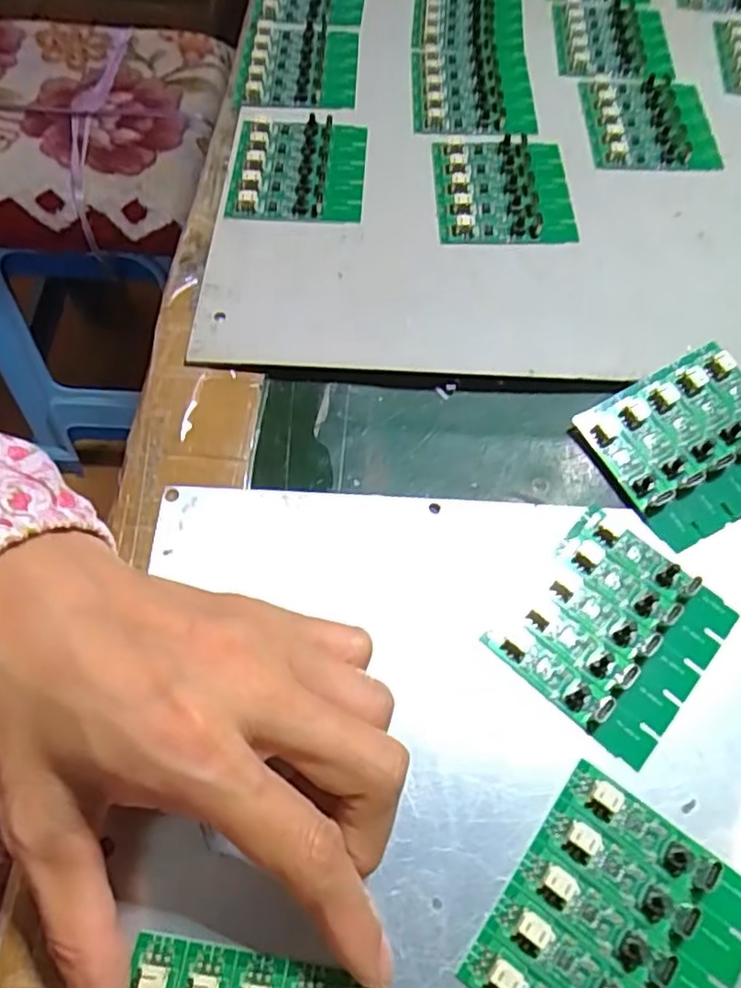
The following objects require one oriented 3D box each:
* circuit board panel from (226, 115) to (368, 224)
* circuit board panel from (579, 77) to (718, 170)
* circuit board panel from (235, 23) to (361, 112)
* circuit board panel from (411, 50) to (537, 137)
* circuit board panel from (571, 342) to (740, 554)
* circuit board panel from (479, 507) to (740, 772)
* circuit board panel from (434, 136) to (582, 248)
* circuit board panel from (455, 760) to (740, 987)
[{"bbox_3d":[-0.033,-0.154,0.316,0.060,0.004,0.068,3,64,0],"label":"circuit board panel"},{"bbox_3d":[0.140,-0.189,0.342,0.061,0.004,0.067,1,64,-1],"label":"circuit board panel"},{"bbox_3d":[-0.038,-0.229,0.358,0.060,0.013,0.072,3,64,0],"label":"circuit board panel"},{"bbox_3d":[0.053,-0.210,0.352,0.063,0.007,0.069,1,64,-1],"label":"circuit board panel"},{"bbox_3d":[0.123,-0.020,0.256,0.066,0.013,0.062,-26,68,-13],"label":"circuit board panel"},{"bbox_3d":[0.081,0.045,0.228,0.060,0.004,0.068,40,69,16],"label":"circuit board panel"},{"bbox_3d":[0.061,-0.143,0.314,0.061,0.004,0.067,-1,64,-2],"label":"circuit board panel"},{"bbox_3d":[0.069,0.123,0.187,0.061,0.006,0.068,35,68,14],"label":"circuit board panel"}]

